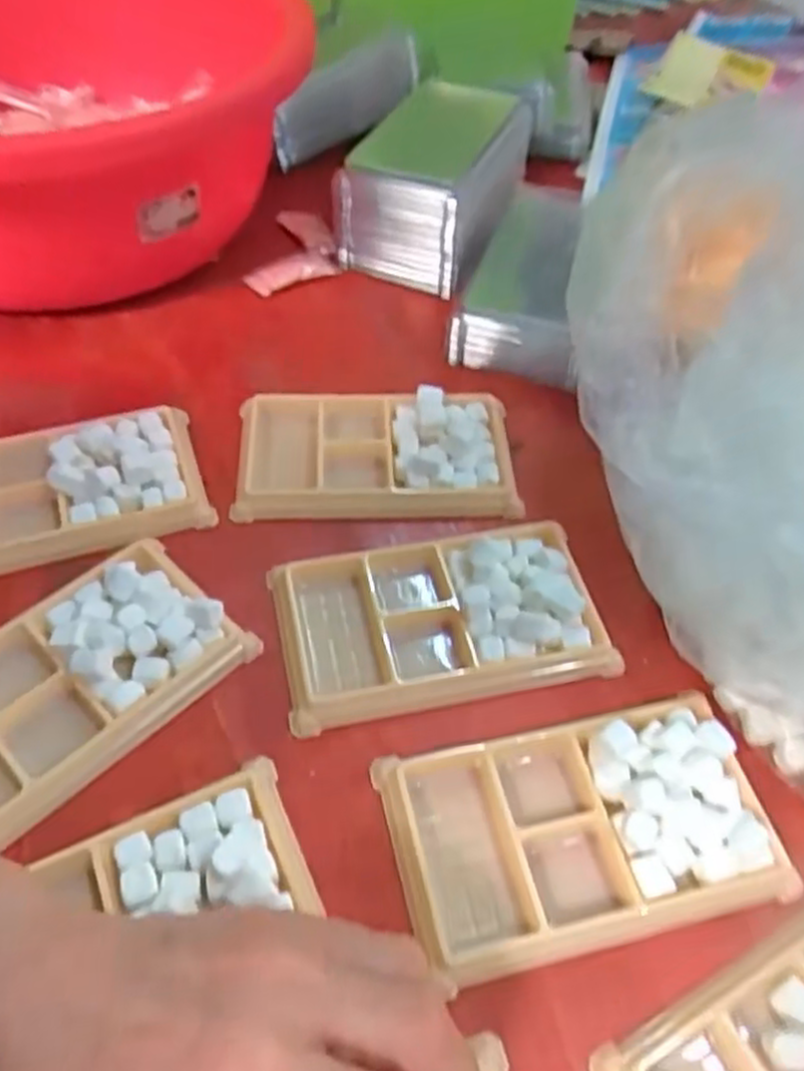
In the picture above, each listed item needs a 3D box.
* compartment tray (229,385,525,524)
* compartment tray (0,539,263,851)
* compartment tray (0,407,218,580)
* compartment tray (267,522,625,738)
[{"bbox_3d":[-0.014,-0.043,0.380,0.133,0.016,0.070,0,52,-3],"label":"compartment tray"},{"bbox_3d":[-0.133,0.057,0.302,0.074,0.019,0.133,39,60,24],"label":"compartment tray"},{"bbox_3d":[-0.164,-0.020,0.362,0.136,0.016,0.074,-13,54,-13],"label":"compartment tray"},{"bbox_3d":[0.015,0.032,0.326,0.130,0.016,0.072,-7,53,-8],"label":"compartment tray"}]

